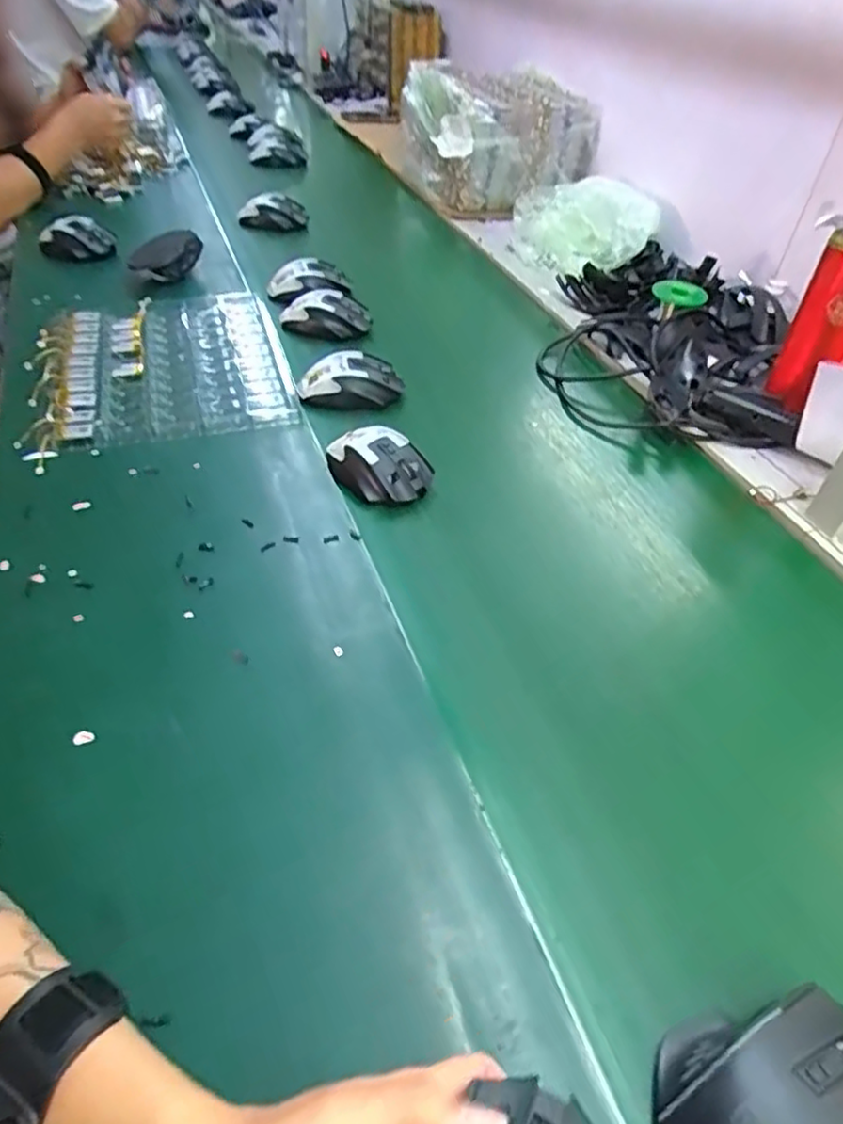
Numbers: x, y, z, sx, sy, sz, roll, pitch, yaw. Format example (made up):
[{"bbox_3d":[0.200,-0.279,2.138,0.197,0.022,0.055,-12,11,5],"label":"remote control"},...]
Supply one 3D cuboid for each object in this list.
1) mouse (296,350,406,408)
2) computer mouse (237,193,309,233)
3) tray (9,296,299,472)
[{"bbox_3d":[-0.078,-0.207,0.751,0.113,0.035,0.067,4,46,1],"label":"mouse"},{"bbox_3d":[-0.255,-0.596,1.141,0.118,0.044,0.065,-7,47,-10],"label":"computer mouse"},{"bbox_3d":[-0.297,-0.231,0.766,0.263,0.031,0.315,-11,48,-13],"label":"tray"}]

